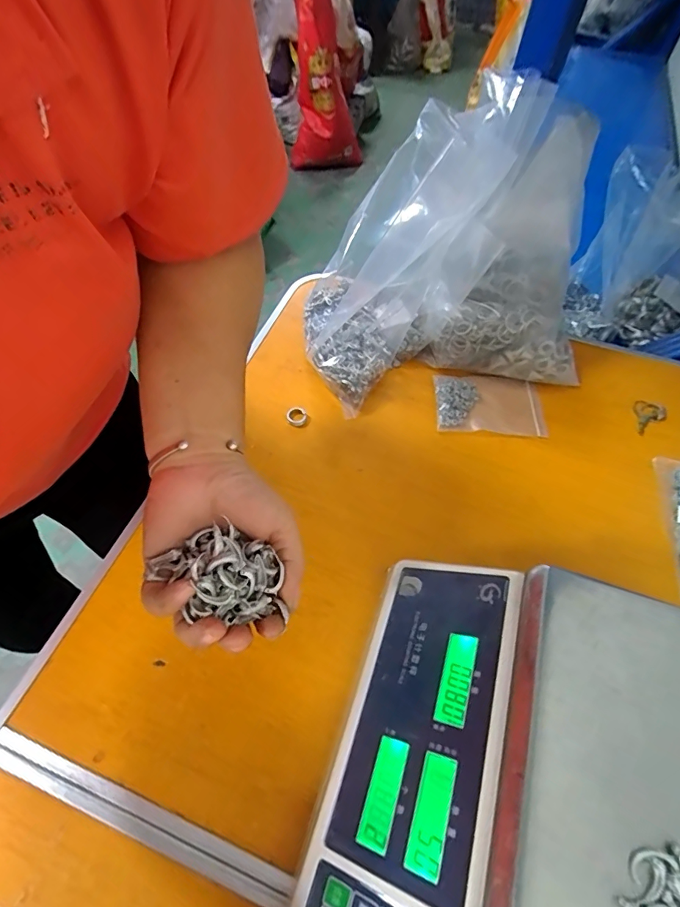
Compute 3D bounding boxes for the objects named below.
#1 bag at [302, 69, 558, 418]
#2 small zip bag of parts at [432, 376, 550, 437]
[{"bbox_3d":[0.075,-0.226,0.482,0.269,0.236,0.162,-32,62,-20],"label":"bag"},{"bbox_3d":[0.167,-0.056,0.503,0.115,0.009,0.077,4,56,2],"label":"small zip bag of parts"}]

